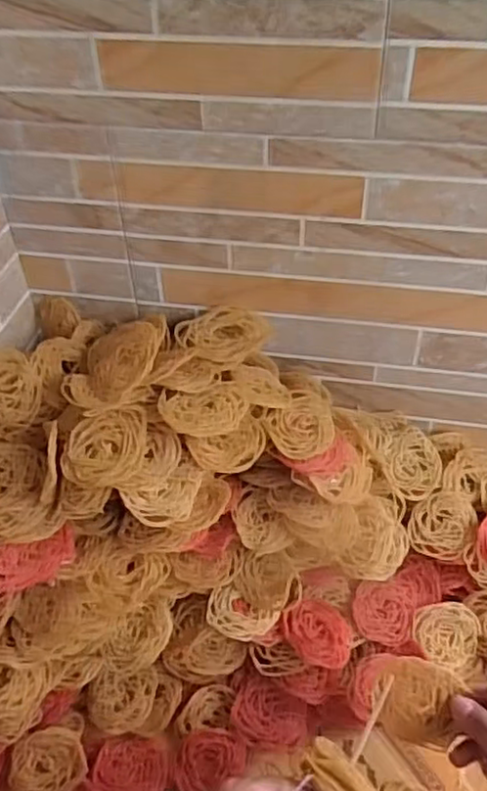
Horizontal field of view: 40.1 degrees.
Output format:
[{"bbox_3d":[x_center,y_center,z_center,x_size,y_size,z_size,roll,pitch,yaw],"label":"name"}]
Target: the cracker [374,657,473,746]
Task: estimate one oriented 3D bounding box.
[{"bbox_3d":[0.127,0.219,0.481,0.059,0.006,0.054,19,83,8],"label":"cracker"}]

